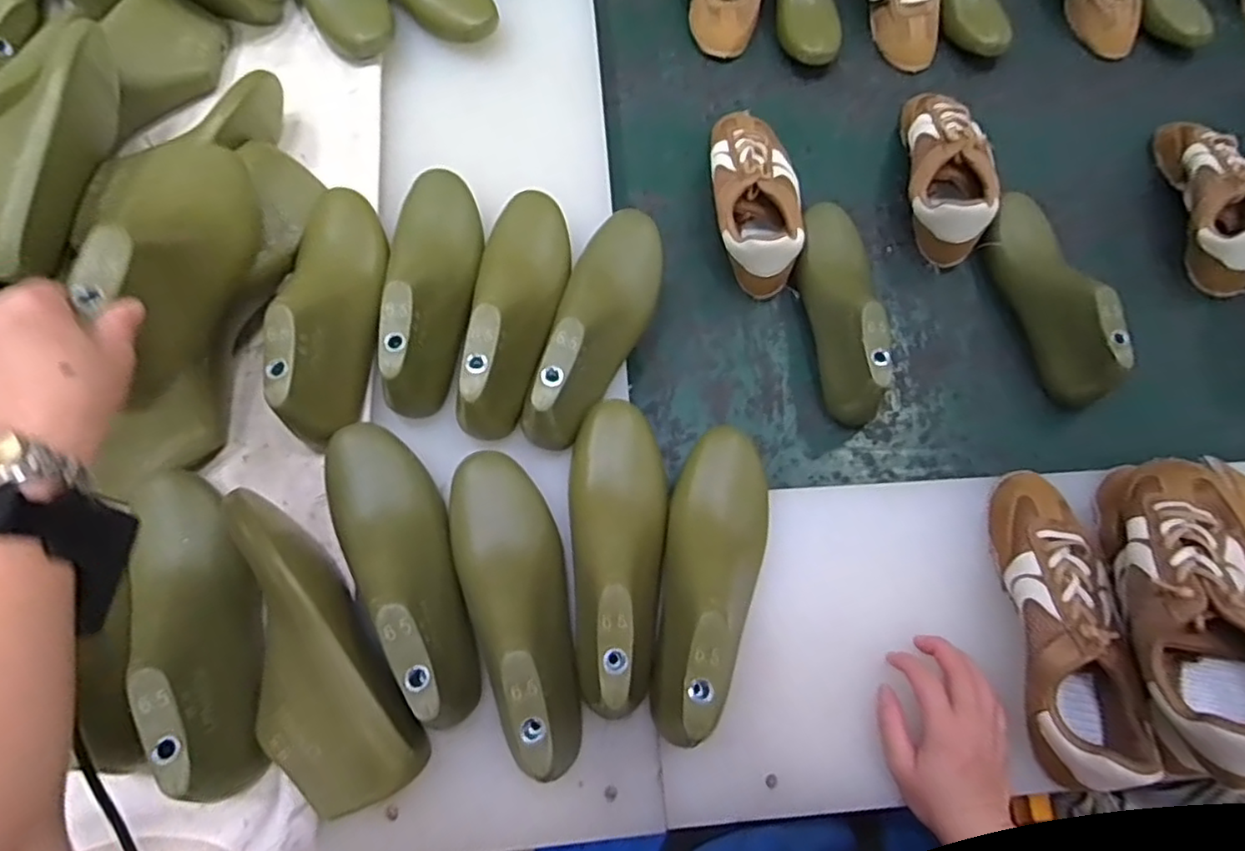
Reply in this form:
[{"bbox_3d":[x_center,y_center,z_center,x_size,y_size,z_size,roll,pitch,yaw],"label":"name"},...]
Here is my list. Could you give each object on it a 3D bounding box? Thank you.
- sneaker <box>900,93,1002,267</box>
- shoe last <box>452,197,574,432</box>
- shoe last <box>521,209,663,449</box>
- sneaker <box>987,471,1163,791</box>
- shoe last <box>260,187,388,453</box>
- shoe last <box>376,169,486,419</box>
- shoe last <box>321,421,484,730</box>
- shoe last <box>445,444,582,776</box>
[{"bbox_3d":[0.356,-0.282,0.694,0.096,0.072,0.210,11,70,2],"label":"sneaker"},{"bbox_3d":[-0.089,-0.115,0.543,0.073,0.080,0.246,4,70,-1],"label":"shoe last"},{"bbox_3d":[-0.019,-0.094,0.534,0.077,0.072,0.236,16,70,4],"label":"shoe last"},{"bbox_3d":[0.336,0.146,0.486,0.079,0.072,0.230,5,70,0],"label":"sneaker"},{"bbox_3d":[-0.241,-0.099,0.526,0.072,0.072,0.227,-5,70,-4],"label":"shoe last"},{"bbox_3d":[-0.161,-0.125,0.542,0.068,0.078,0.231,-1,70,-2],"label":"shoe last"},{"bbox_3d":[-0.158,0.095,0.459,0.074,0.070,0.240,-25,73,-11],"label":"shoe last"},{"bbox_3d":[-0.077,0.126,0.466,0.077,0.085,0.237,-15,59,-8],"label":"shoe last"}]

